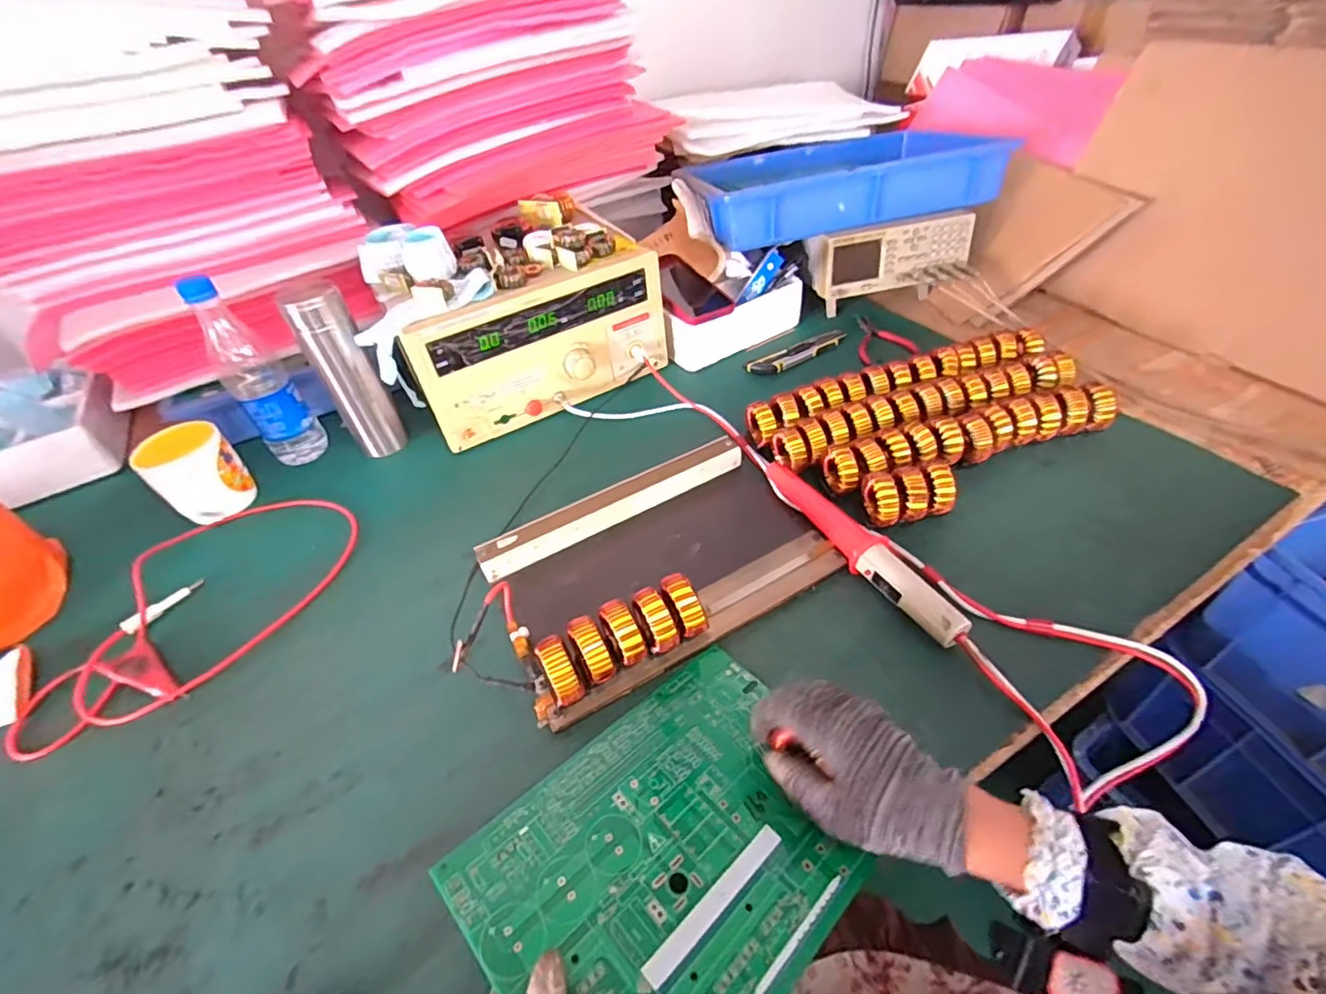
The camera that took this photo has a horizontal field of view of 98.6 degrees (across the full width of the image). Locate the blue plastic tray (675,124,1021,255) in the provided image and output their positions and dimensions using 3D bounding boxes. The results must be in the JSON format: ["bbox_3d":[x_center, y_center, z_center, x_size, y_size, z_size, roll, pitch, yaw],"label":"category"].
[{"bbox_3d":[0.263,-0.494,0.867,0.425,0.079,0.309,-9,44,-2],"label":"blue plastic tray"}]

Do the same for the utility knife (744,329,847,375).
[{"bbox_3d":[0.194,-0.209,0.808,0.166,0.018,0.043,-27,47,-19],"label":"utility knife"}]

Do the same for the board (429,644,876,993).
[{"bbox_3d":[0.013,0.218,0.362,0.244,0.006,0.180,-27,46,-36],"label":"board"}]

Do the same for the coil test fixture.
[{"bbox_3d":[-0.003,0.050,0.534,0.304,0.049,0.198,-23,47,-18],"label":"coil test fixture"}]

